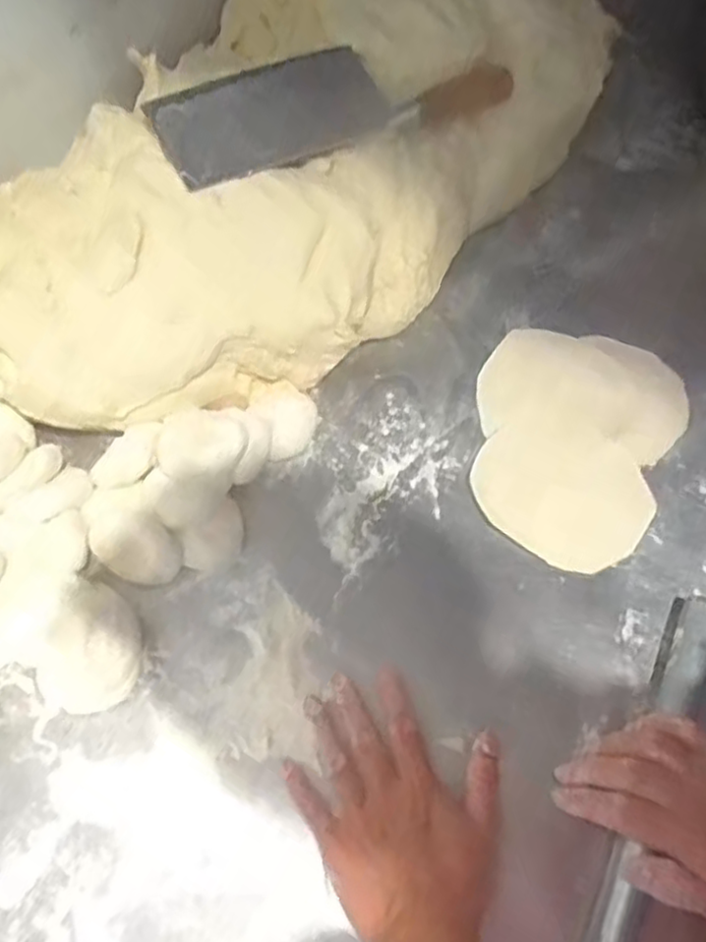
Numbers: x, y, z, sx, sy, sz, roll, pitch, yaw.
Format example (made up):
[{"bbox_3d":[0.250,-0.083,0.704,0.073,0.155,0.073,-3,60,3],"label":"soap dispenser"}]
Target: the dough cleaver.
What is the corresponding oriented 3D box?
[{"bbox_3d":[-0.011,-0.288,0.535,0.277,0.031,0.077,-19,66,-7],"label":"dough cleaver"}]

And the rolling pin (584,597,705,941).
[{"bbox_3d":[0.180,0.211,0.428,0.025,0.024,0.289,24,68,12],"label":"rolling pin"}]

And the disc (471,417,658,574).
[{"bbox_3d":[0.162,0.016,0.542,0.132,0.012,0.105,32,79,11],"label":"disc"}]

